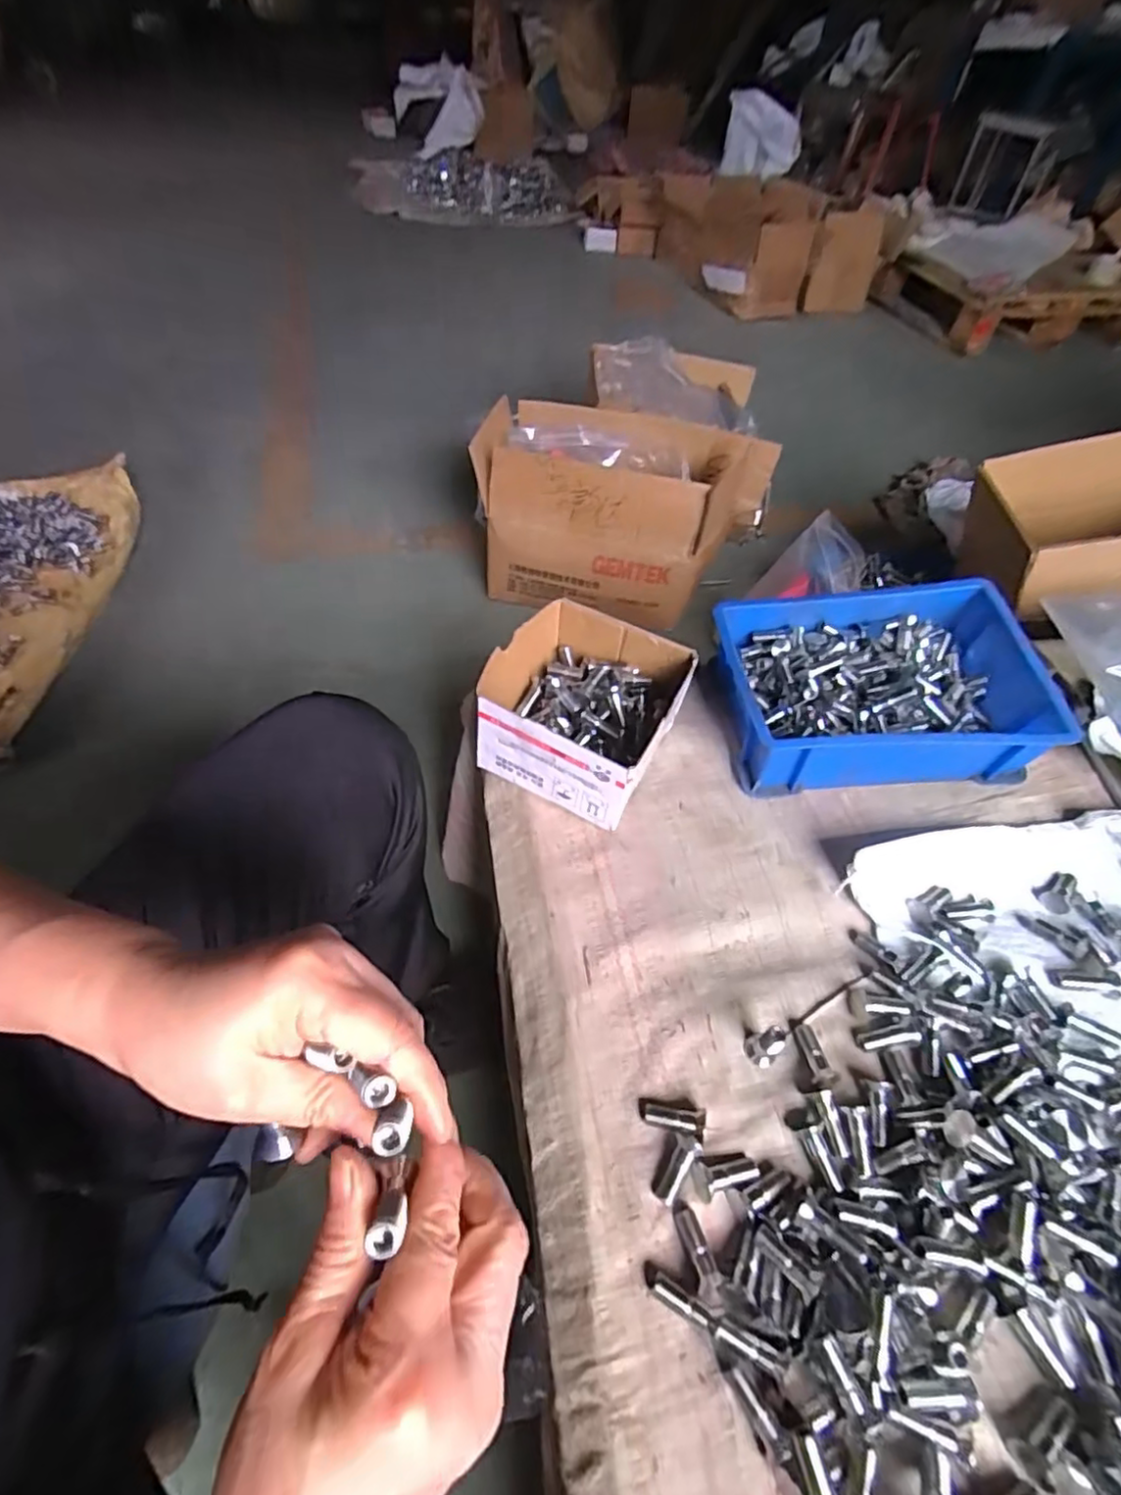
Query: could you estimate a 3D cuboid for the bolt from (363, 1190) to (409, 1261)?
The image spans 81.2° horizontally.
[{"bbox_3d":[-0.056,0.154,0.213,0.009,0.023,0.008,1,88,-4],"label":"bolt"}]

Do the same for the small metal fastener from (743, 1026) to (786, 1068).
[{"bbox_3d":[0.127,0.184,0.404,0.014,0.032,0.018,-28,58,-25],"label":"small metal fastener"}]

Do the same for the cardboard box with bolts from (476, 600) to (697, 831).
[{"bbox_3d":[0.017,-0.032,0.540,0.141,0.083,0.145,24,53,15],"label":"cardboard box with bolts"}]

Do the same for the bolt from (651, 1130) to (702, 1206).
[{"bbox_3d":[0.065,0.235,0.365,0.014,0.011,0.036,29,54,18],"label":"bolt"}]

